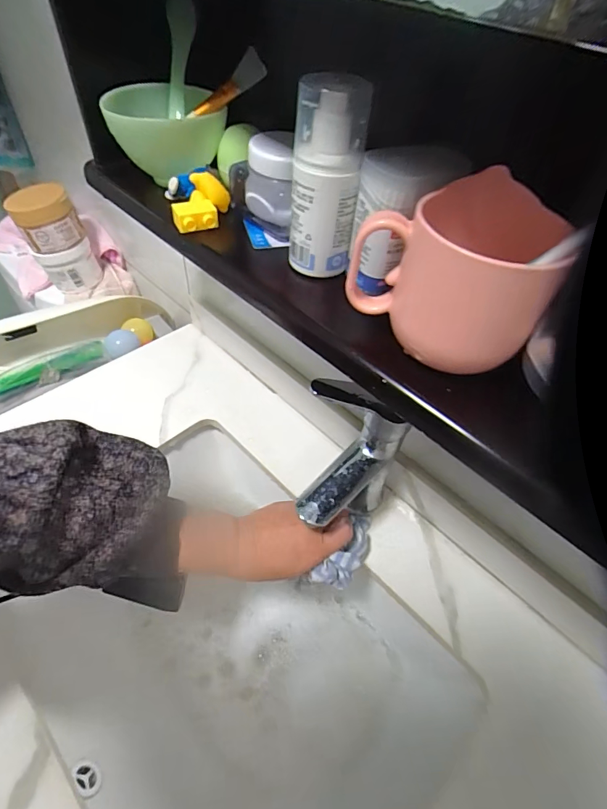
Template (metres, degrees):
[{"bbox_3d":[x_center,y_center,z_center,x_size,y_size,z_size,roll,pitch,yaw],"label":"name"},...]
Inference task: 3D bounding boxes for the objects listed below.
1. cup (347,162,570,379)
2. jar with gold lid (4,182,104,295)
[{"bbox_3d":[0.091,-0.075,0.236,0.084,0.077,0.095,-34,61,-28],"label":"cup"},{"bbox_3d":[-0.434,-0.286,0.735,0.100,0.164,0.082,-23,56,-22],"label":"jar with gold lid"}]

